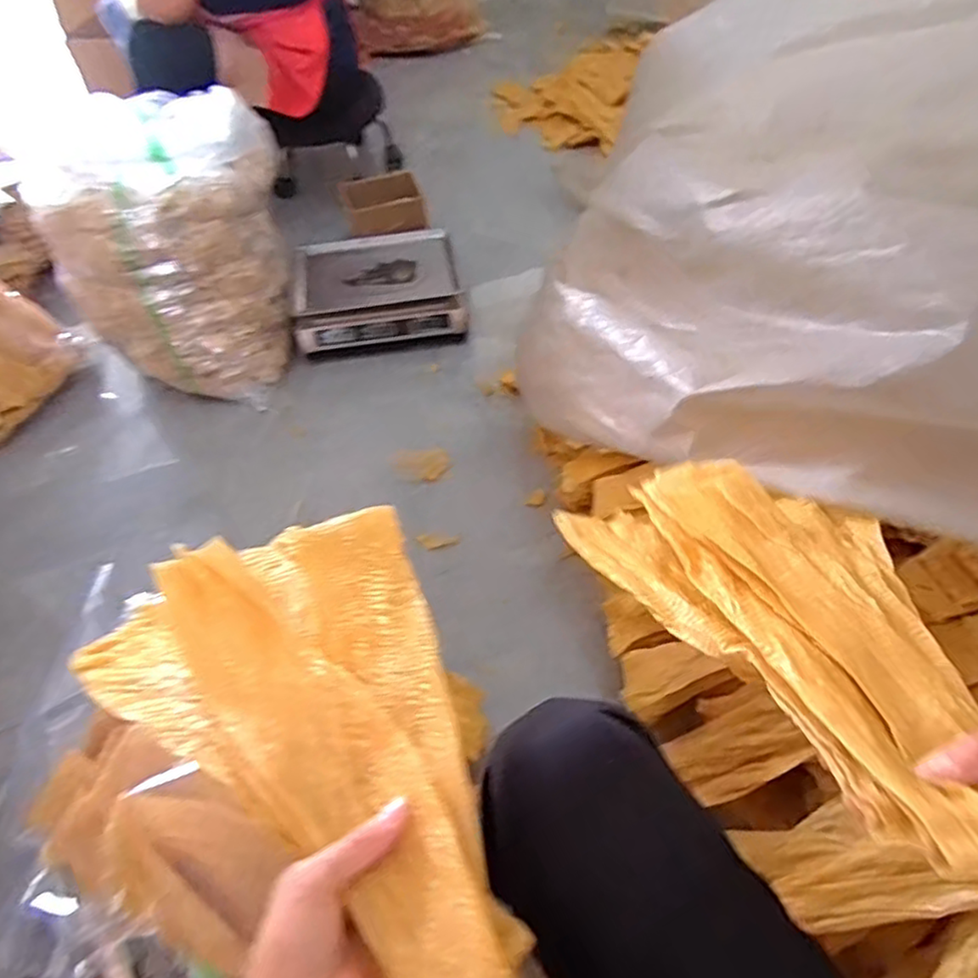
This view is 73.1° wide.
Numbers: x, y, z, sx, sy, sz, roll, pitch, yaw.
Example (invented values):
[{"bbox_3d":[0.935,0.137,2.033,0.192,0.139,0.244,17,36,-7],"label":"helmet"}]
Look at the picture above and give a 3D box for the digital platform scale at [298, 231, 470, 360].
[{"bbox_3d":[-0.221,-0.401,1.323,0.315,0.097,0.254,-9,52,-5],"label":"digital platform scale"}]

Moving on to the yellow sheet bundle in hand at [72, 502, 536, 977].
[{"bbox_3d":[-0.093,0.143,0.382,0.202,0.052,0.339,-31,52,-20],"label":"yellow sheet bundle in hand"}]

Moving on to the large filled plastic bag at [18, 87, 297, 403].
[{"bbox_3d":[-0.545,-0.400,1.144,0.388,0.401,0.291,-11,52,-6],"label":"large filled plastic bag"}]

